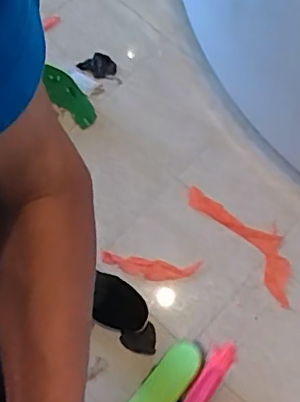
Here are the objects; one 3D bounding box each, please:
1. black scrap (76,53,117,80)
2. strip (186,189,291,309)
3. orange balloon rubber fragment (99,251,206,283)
[{"bbox_3d":[-0.134,-0.356,1.464,0.092,0.012,0.067,31,73,9],"label":"black scrap"},{"bbox_3d":[0.248,0.091,1.402,0.117,0.010,0.362,-40,76,-13],"label":"strip"},{"bbox_3d":[0.002,0.167,1.361,0.239,0.012,0.055,7,71,1],"label":"orange balloon rubber fragment"}]

